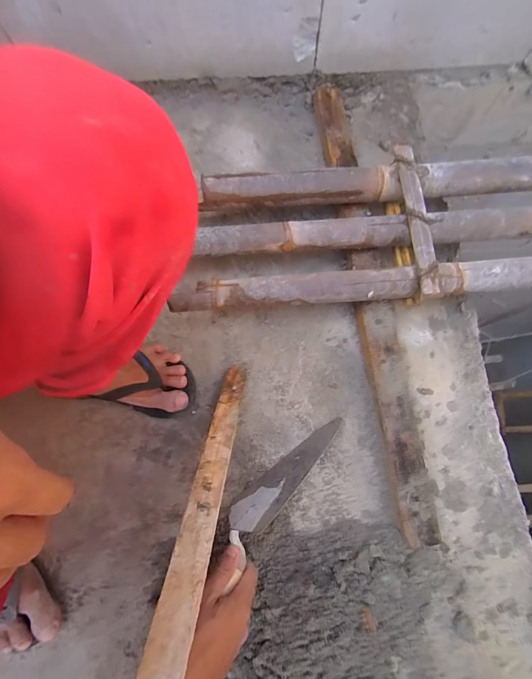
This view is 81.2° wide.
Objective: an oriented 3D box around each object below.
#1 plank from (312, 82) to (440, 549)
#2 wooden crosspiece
[{"bbox_3d":[0.187,-0.117,0.575,0.080,0.043,0.871,-6,74,-1],"label":"plank"},{"bbox_3d":[0.255,-0.205,0.519,0.033,0.022,0.274,-4,74,-1],"label":"wooden crosspiece"}]

